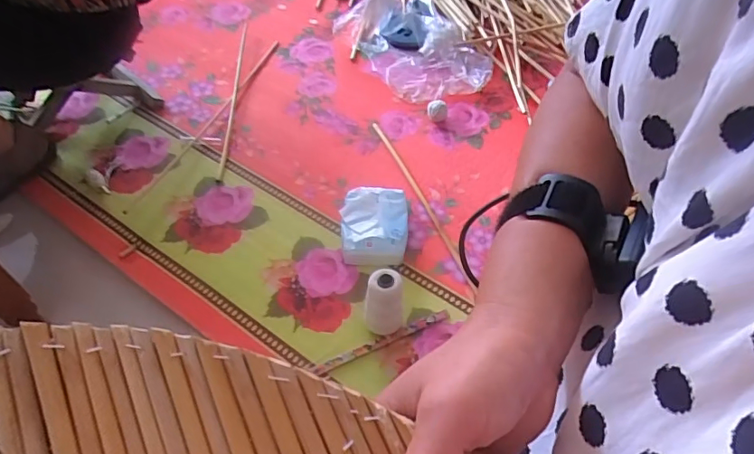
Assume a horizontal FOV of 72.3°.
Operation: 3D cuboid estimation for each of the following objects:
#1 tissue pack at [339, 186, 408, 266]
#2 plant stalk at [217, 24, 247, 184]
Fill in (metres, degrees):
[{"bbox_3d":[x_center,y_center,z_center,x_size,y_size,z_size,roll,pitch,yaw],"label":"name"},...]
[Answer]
[{"bbox_3d":[-0.005,-0.005,0.884,0.112,0.043,0.148,1,51,-1],"label":"tissue pack"},{"bbox_3d":[-0.310,-0.290,1.123,0.013,0.008,0.541,-1,51,-3],"label":"plant stalk"}]

